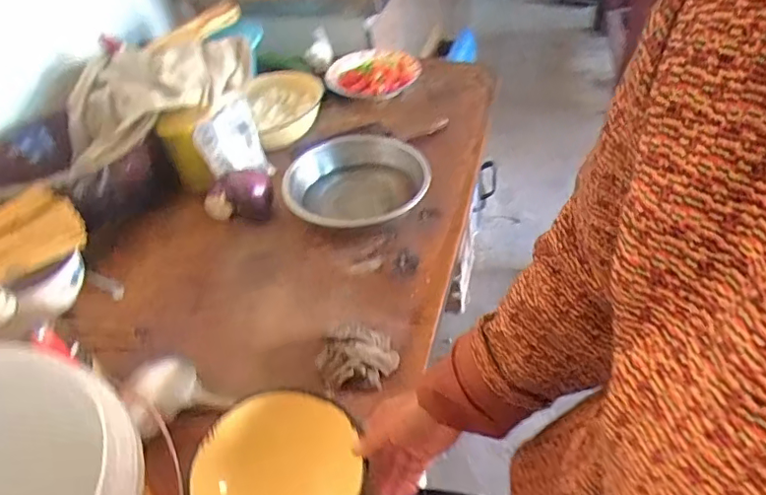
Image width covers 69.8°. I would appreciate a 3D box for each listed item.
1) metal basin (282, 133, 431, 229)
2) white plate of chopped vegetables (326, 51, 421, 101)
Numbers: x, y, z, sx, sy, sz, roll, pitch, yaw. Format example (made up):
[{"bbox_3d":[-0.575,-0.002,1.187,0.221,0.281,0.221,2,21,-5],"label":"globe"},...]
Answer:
[{"bbox_3d":[-0.045,-0.103,0.946,0.233,0.079,0.225,-4,42,4],"label":"metal basin"},{"bbox_3d":[-0.021,-0.397,1.266,0.212,0.042,0.196,-6,42,2],"label":"white plate of chopped vegetables"}]

